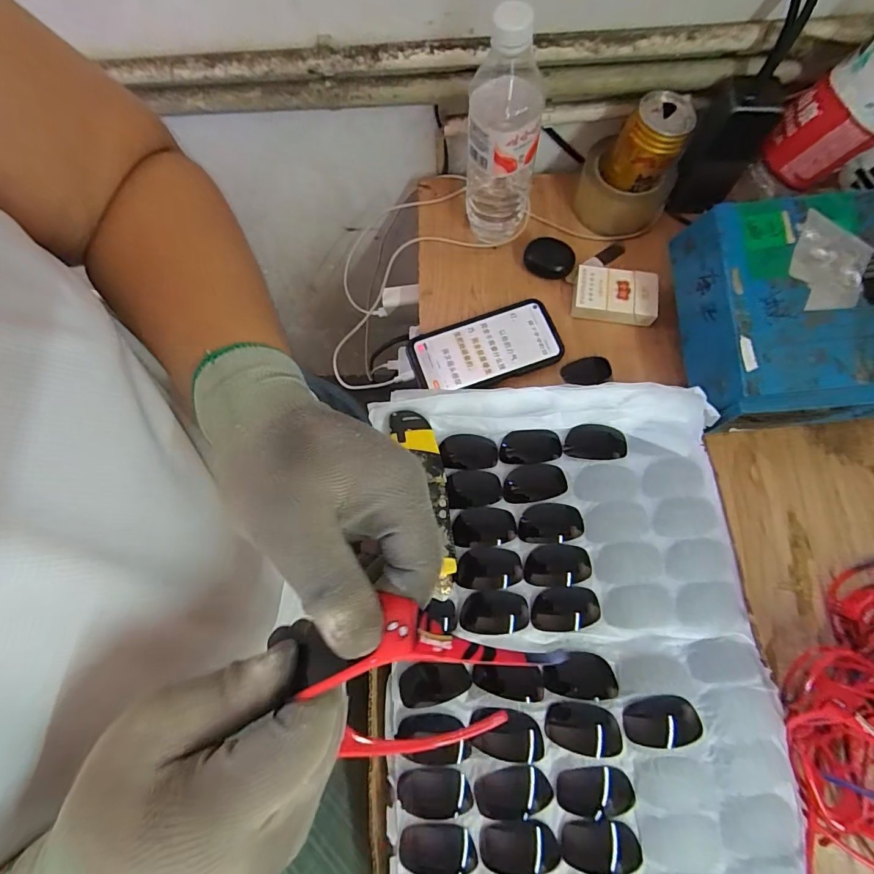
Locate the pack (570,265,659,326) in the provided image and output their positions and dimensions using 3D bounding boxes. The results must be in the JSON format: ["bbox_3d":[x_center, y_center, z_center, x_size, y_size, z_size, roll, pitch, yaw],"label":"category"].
[{"bbox_3d":[0.200,-0.159,0.498,0.088,0.026,0.056,11,74,5],"label":"pack"}]

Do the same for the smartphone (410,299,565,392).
[{"bbox_3d":[0.055,-0.096,0.494,0.160,0.014,0.080,-17,73,-3],"label":"smartphone"}]

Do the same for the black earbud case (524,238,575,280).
[{"bbox_3d":[0.132,-0.209,0.518,0.057,0.024,0.038,27,76,9],"label":"black earbud case"}]

